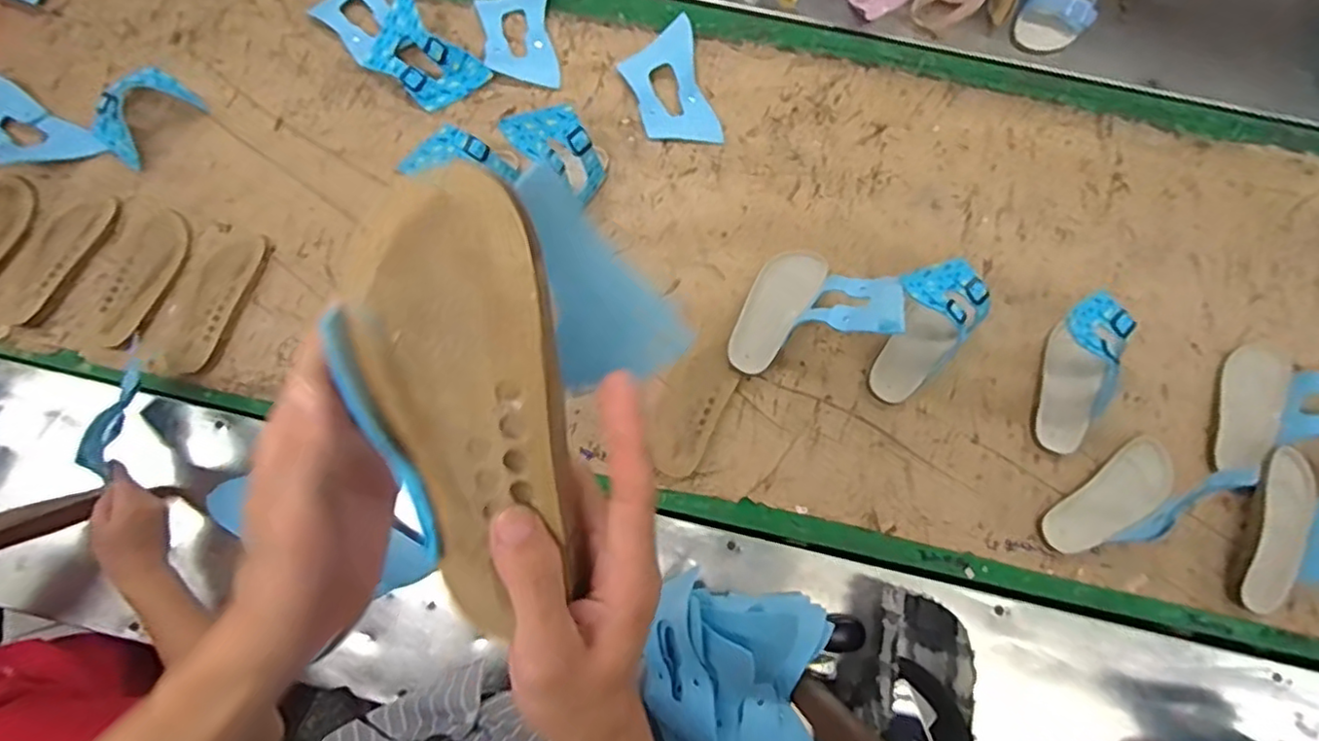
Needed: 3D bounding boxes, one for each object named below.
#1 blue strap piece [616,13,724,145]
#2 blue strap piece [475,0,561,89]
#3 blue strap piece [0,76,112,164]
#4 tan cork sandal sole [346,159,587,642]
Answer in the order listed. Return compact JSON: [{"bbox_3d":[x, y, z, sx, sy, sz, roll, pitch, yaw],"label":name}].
[{"bbox_3d":[0.017,-0.426,0.957,0.113,0.040,0.189,-19,77,-5],"label":"blue strap piece"},{"bbox_3d":[-0.220,-0.526,0.995,0.111,0.014,0.182,-9,77,-3],"label":"blue strap piece"},{"bbox_3d":[-0.942,-0.346,0.956,0.191,0.019,0.113,33,98,-7],"label":"blue strap piece"},{"bbox_3d":[-0.079,0.023,0.262,0.081,0.017,0.201,-1,113,-1],"label":"tan cork sandal sole"}]

